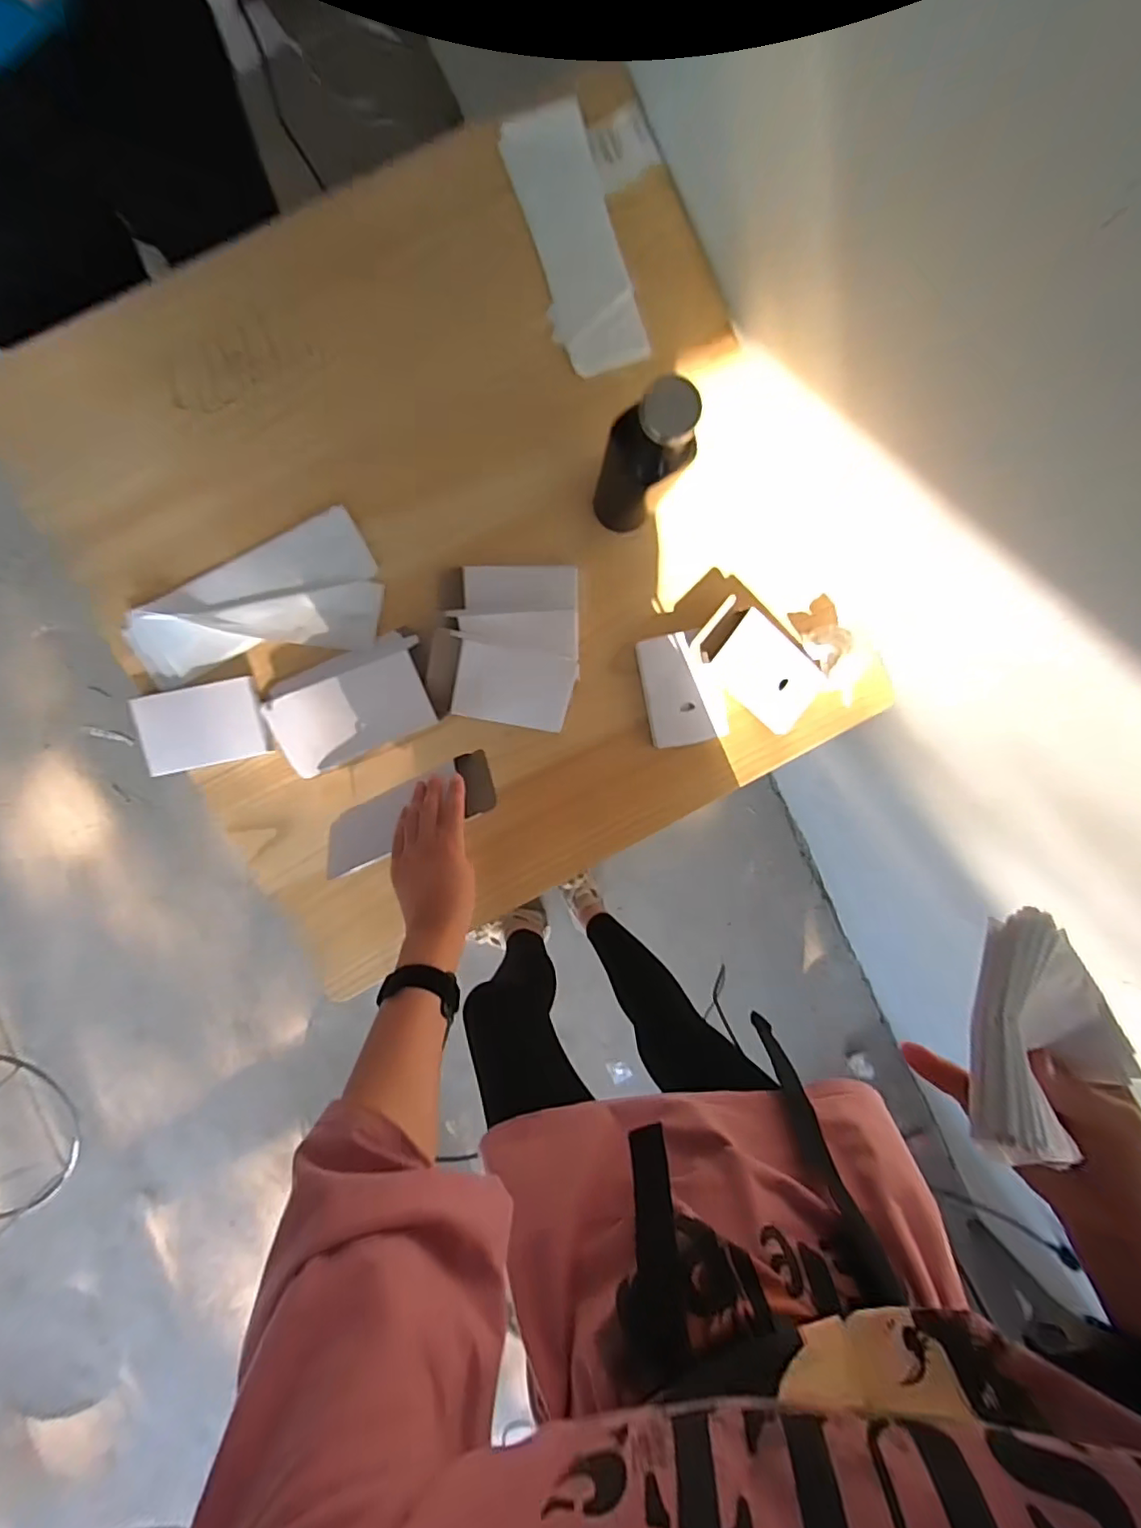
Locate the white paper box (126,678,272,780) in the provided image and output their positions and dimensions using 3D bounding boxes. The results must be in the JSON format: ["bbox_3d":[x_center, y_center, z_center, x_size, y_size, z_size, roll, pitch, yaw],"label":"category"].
[{"bbox_3d":[-0.401,-0.041,0.634,0.126,0.017,0.085,-13,97,-5],"label":"white paper box"}]

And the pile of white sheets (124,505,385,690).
[{"bbox_3d":[-0.341,-0.166,0.640,0.267,0.030,0.142,-24,98,-4],"label":"pile of white sheets"}]

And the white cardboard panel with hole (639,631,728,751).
[{"bbox_3d":[0.133,-0.087,0.680,0.089,0.015,0.129,-13,97,-5],"label":"white cardboard panel with hole"}]

